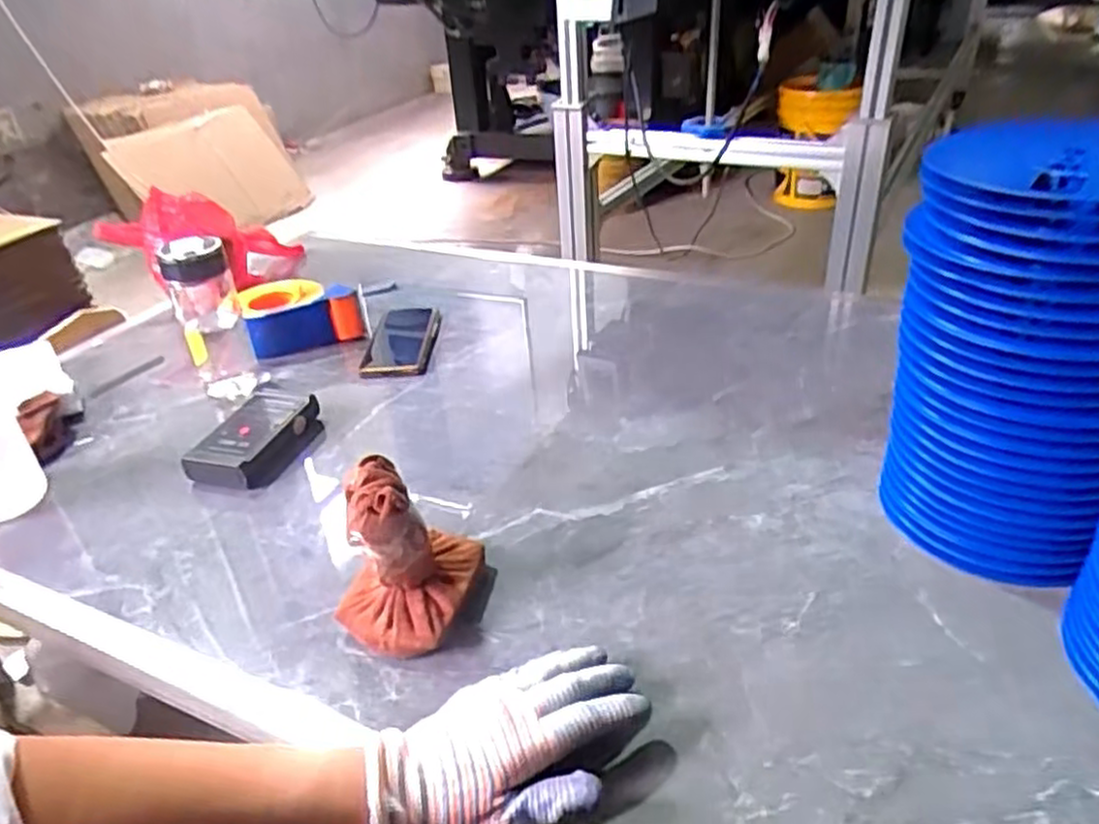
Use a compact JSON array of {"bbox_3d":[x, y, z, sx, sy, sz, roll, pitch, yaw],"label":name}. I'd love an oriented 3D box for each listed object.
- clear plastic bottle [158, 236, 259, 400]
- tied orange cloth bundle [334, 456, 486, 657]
[{"bbox_3d":[-0.371,-0.101,0.837,0.067,0.180,0.061,-21,37,-22],"label":"clear plastic bottle"},{"bbox_3d":[-0.106,0.100,0.552,0.089,0.123,0.106,6,35,16],"label":"tied orange cloth bundle"}]

